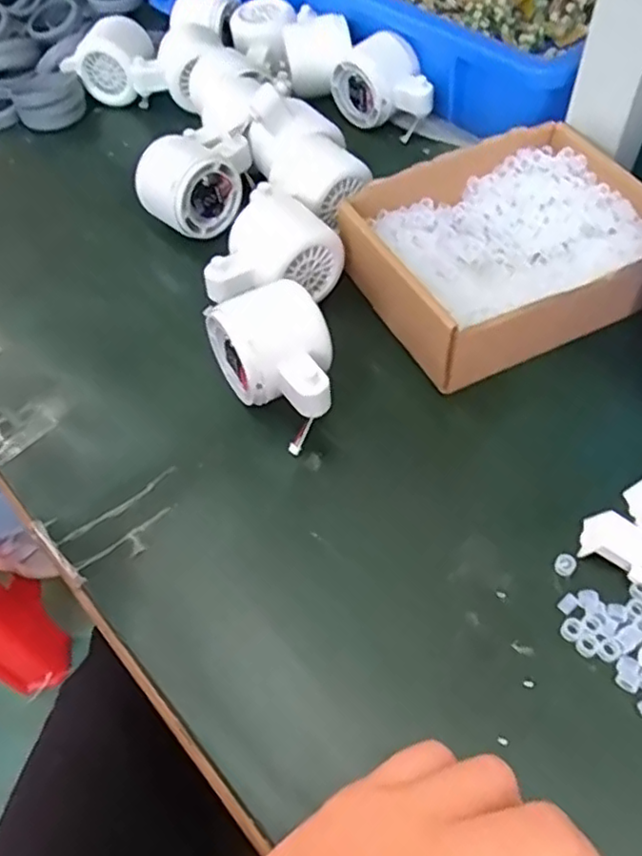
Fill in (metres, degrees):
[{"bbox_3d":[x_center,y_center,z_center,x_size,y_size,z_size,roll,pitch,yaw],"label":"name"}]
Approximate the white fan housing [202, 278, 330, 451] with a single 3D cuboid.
[{"bbox_3d":[-0.021,-0.037,0.365,0.056,0.054,0.082,-29,57,-16],"label":"white fan housing"}]

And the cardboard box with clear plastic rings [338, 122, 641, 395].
[{"bbox_3d":[0.112,-0.111,0.409,0.177,0.047,0.144,-23,55,-12],"label":"cardboard box with clear plastic rings"}]

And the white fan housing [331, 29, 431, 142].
[{"bbox_3d":[0.049,-0.270,0.530,0.062,0.048,0.079,-26,56,-14],"label":"white fan housing"}]

